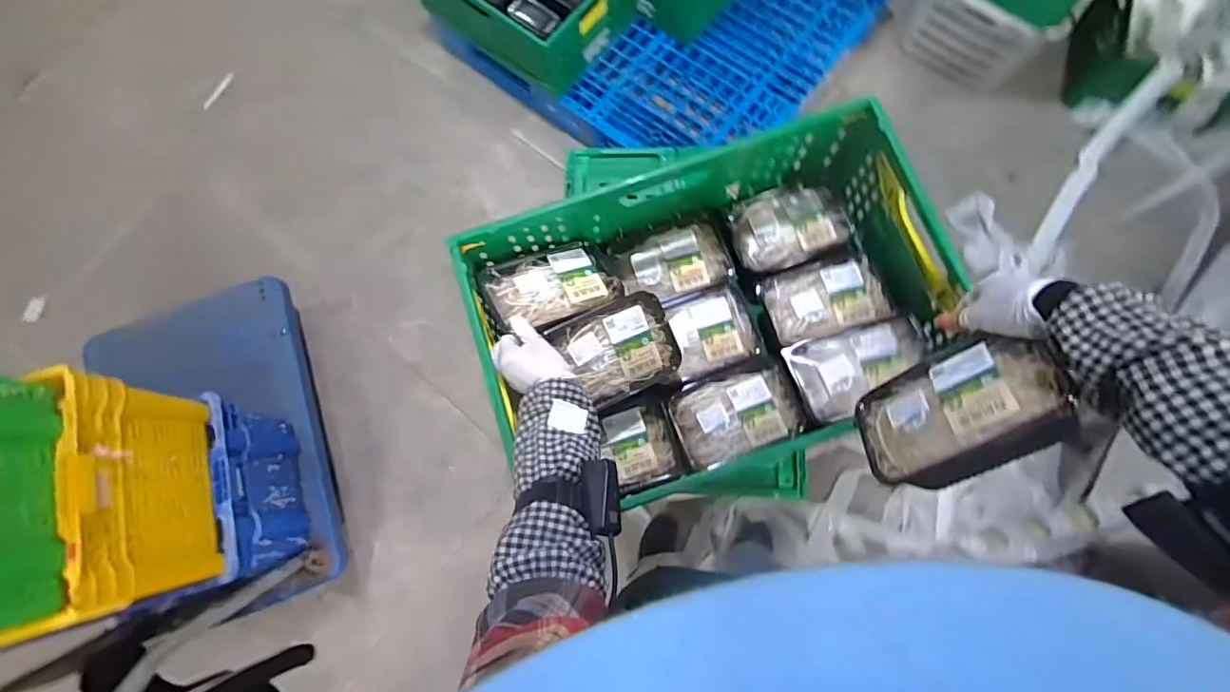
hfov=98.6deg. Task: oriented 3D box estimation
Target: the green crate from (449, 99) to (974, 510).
[{"bbox_3d":[0.135,-0.059,0.739,0.614,0.197,0.438,-20,78,-3],"label":"green crate"}]

